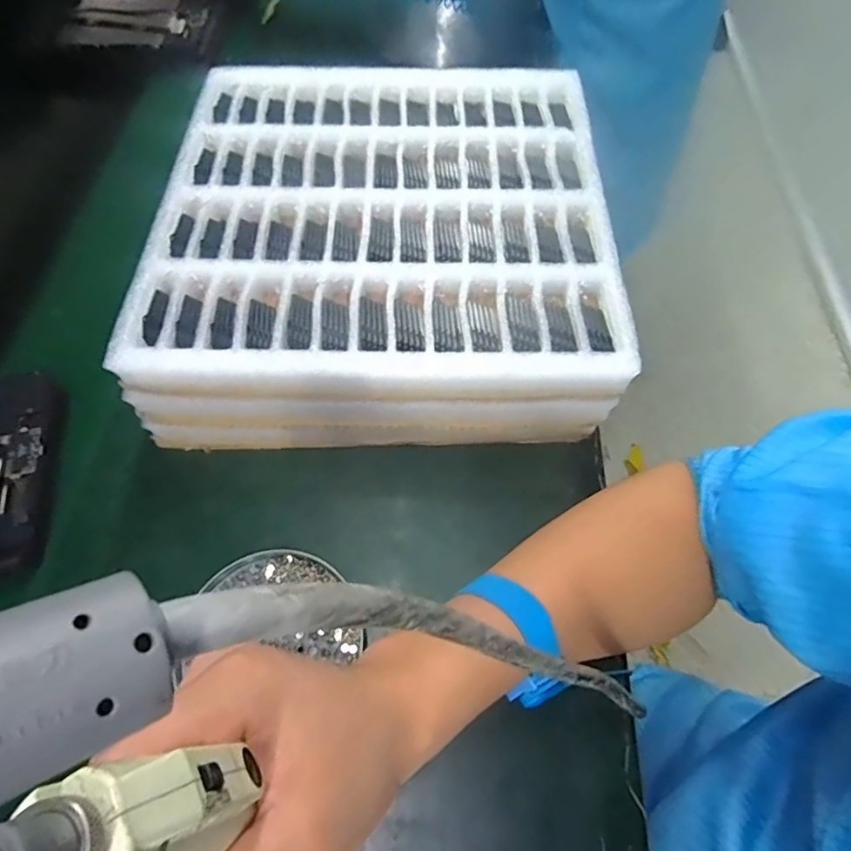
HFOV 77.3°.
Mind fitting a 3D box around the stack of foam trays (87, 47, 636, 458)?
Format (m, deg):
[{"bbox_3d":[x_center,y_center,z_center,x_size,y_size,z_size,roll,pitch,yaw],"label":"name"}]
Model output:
[{"bbox_3d":[-0.034,-0.156,0.447,0.339,0.087,0.340,0,63,1],"label":"stack of foam trays"}]

